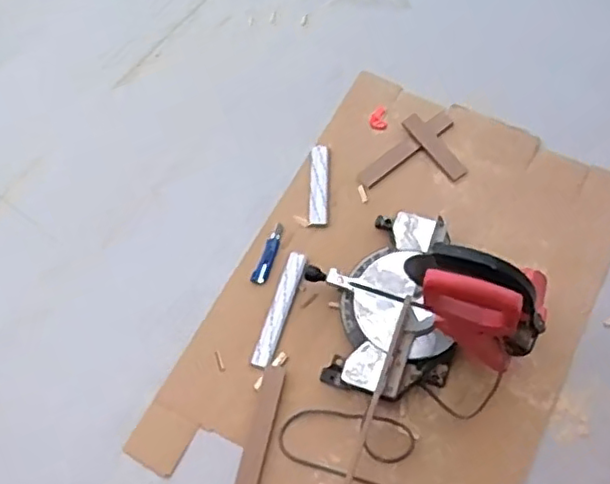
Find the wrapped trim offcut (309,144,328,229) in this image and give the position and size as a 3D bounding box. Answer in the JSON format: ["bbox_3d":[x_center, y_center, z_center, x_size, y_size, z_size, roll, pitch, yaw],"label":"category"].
[{"bbox_3d":[0.038,-0.154,1.695,0.048,0.020,0.231,0,66,3],"label":"wrapped trim offcut"}]

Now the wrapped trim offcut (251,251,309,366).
[{"bbox_3d":[-0.064,0.161,1.554,0.047,0.021,0.296,18,68,10],"label":"wrapped trim offcut"}]

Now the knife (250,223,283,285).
[{"bbox_3d":[-0.092,0.029,1.620,0.036,0.012,0.169,19,69,8],"label":"knife"}]

